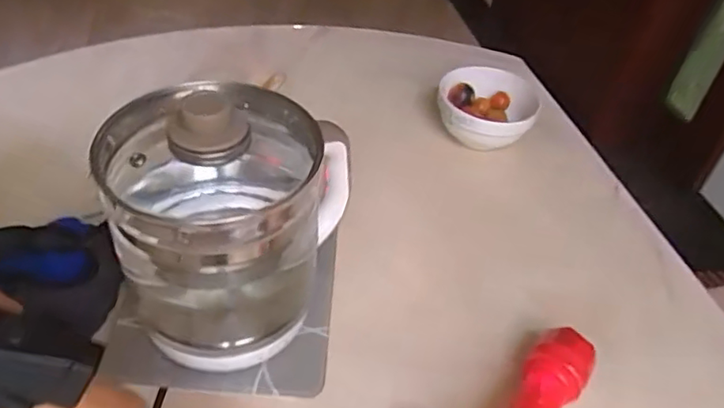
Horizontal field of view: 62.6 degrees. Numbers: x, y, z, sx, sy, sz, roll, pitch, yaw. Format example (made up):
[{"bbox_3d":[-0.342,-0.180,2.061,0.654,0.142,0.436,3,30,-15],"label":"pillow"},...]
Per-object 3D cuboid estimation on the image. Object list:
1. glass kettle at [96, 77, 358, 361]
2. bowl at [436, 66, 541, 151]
[{"bbox_3d":[-0.108,0.010,0.472,0.155,0.241,0.170,4,40,-4],"label":"glass kettle"},{"bbox_3d":[0.160,-0.117,0.777,0.119,0.072,0.114,4,40,-4],"label":"bowl"}]

